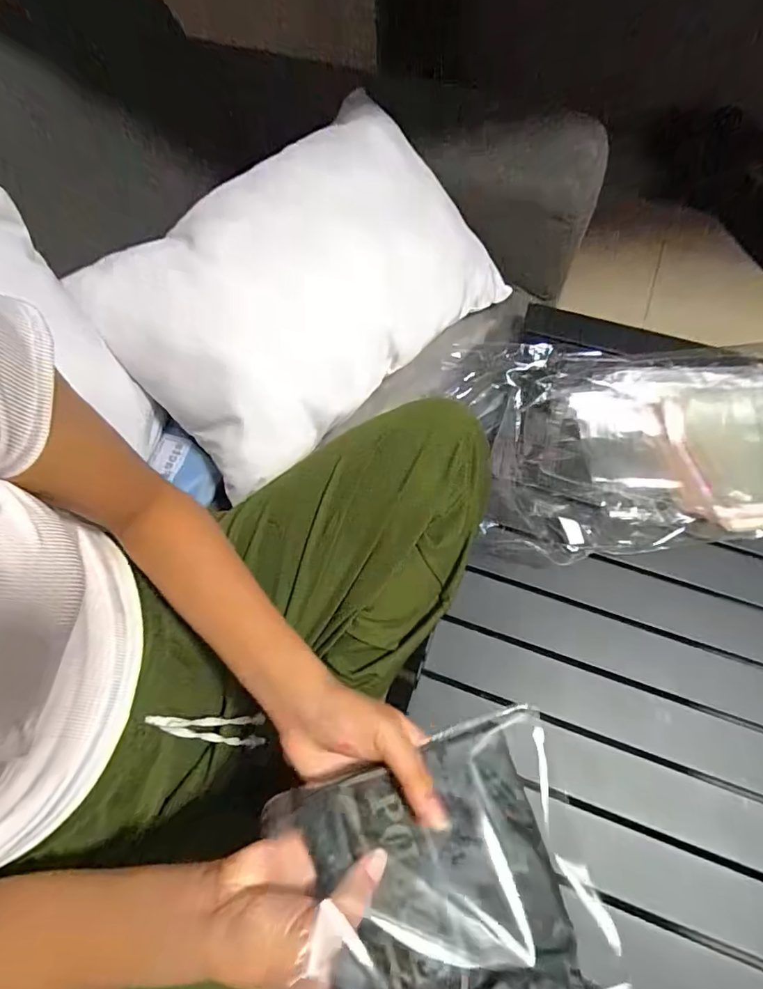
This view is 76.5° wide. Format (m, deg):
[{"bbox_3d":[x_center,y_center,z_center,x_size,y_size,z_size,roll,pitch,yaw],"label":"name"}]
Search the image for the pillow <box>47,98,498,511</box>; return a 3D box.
[{"bbox_3d":[-0.069,-0.248,0.572,0.262,0.167,0.466,40,71,18],"label":"pillow"}]

